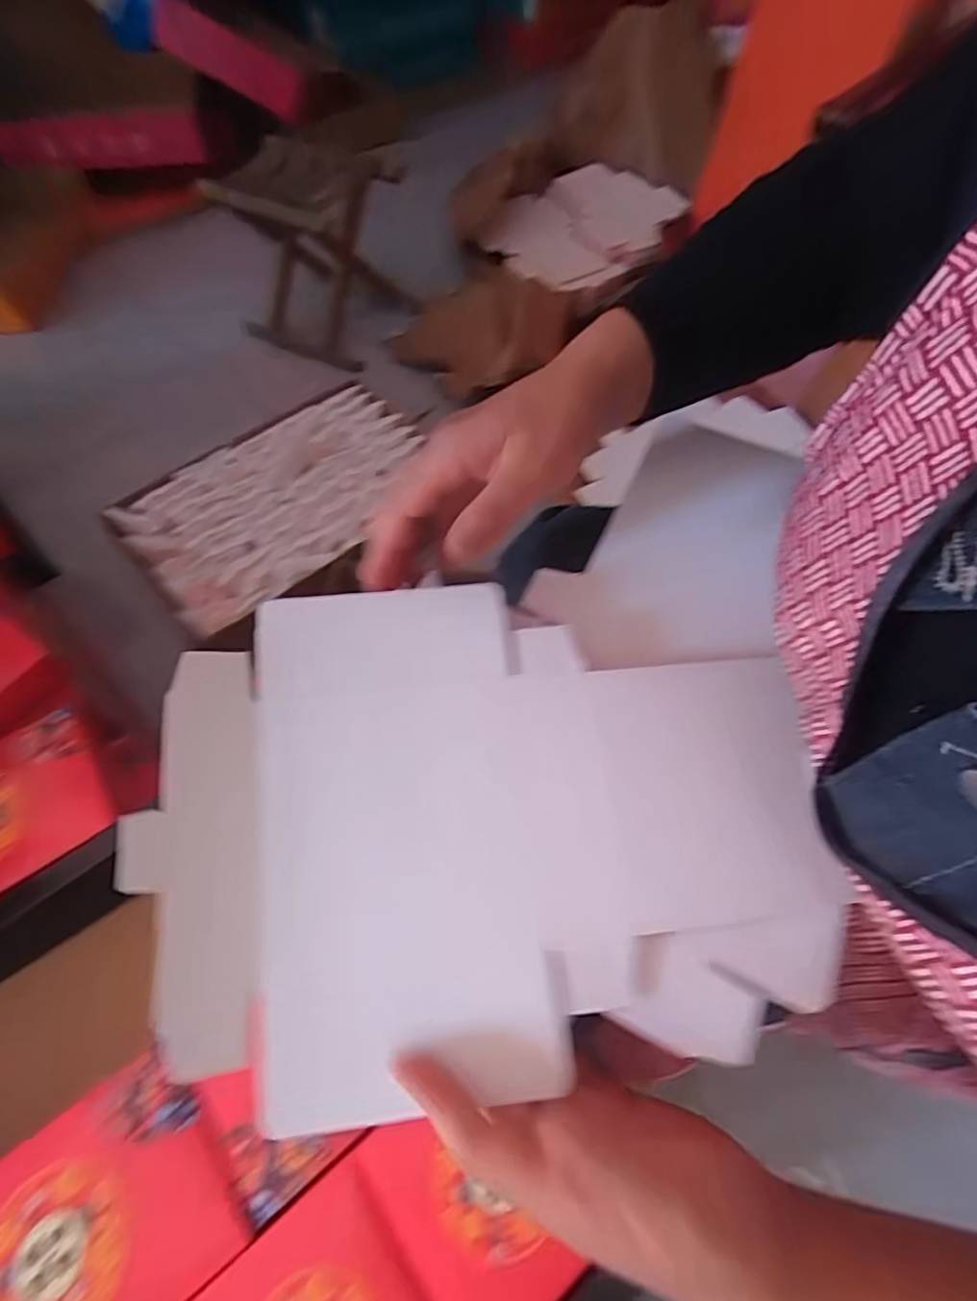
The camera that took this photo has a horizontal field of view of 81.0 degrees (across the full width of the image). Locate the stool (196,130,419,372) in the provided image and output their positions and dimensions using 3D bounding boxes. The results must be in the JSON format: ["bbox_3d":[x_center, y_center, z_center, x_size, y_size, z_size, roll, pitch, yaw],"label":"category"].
[{"bbox_3d":[-0.303,-0.716,1.035,0.264,0.263,0.237,24,63,12],"label":"stool"}]

